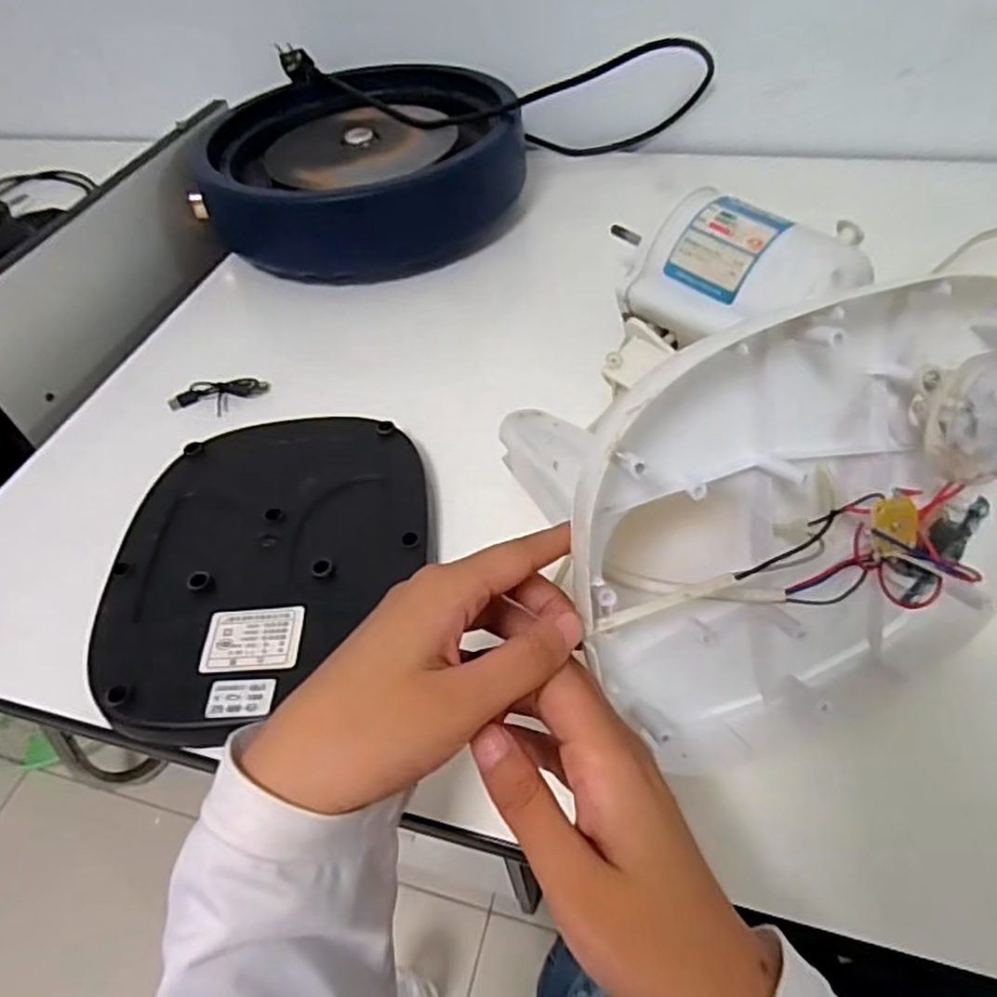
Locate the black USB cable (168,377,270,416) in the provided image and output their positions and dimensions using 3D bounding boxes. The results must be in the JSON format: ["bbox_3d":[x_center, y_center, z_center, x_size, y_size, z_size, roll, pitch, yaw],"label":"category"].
[{"bbox_3d":[-0.213,-0.076,0.527,0.074,0.013,0.028,-6,50,1],"label":"black USB cable"}]

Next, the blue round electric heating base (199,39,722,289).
[{"bbox_3d":[-0.147,-0.330,0.691,0.290,0.082,0.291,-38,56,-23],"label":"blue round electric heating base"}]

